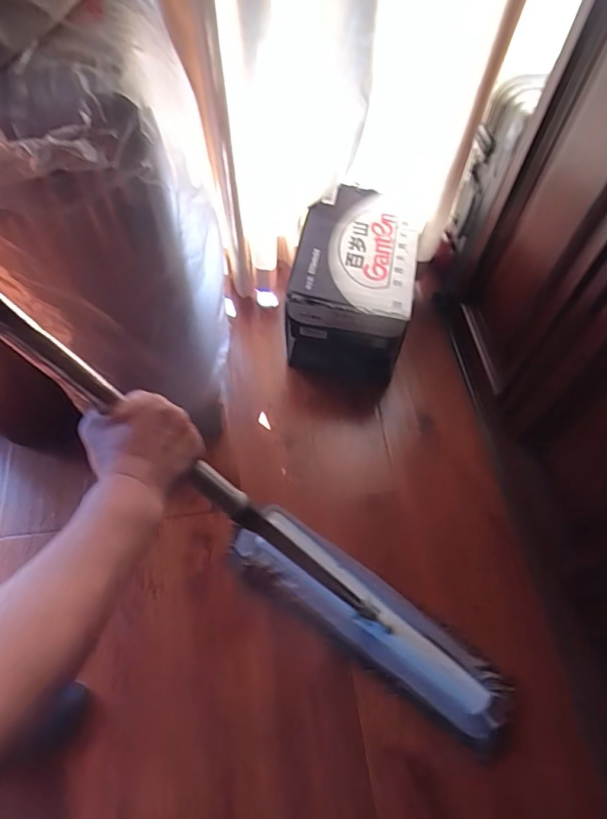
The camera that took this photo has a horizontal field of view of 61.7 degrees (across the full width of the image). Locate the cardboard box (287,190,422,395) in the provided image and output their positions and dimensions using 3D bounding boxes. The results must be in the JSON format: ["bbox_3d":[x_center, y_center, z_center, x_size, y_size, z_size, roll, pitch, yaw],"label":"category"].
[{"bbox_3d":[0.116,-0.297,1.215,0.257,0.240,0.399,11,60,4],"label":"cardboard box"}]

